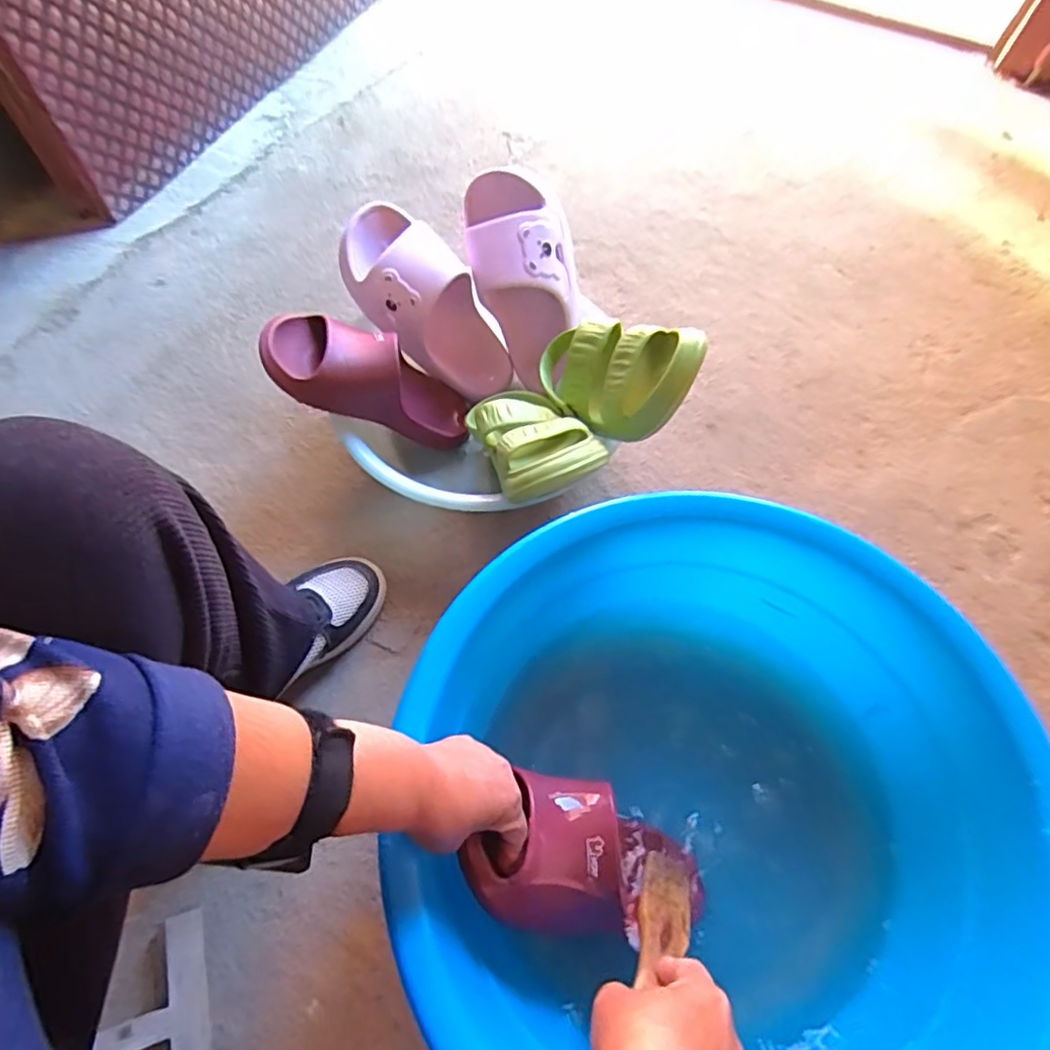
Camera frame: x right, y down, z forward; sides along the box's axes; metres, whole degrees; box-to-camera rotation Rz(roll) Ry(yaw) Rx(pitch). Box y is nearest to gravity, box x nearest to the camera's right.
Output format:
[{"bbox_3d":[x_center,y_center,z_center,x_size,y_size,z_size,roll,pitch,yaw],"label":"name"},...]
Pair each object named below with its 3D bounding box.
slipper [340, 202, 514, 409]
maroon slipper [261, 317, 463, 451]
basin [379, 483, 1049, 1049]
[{"bbox_3d":[-0.101,-0.243,0.693,0.083,0.241,0.102,-1,49,50],"label":"slipper"},{"bbox_3d":[-0.146,-0.154,0.642,0.080,0.232,0.085,-29,56,34],"label":"maroon slipper"},{"bbox_3d":[0.142,0.217,0.485,0.426,0.177,0.429,1,62,-1],"label":"basin"}]

